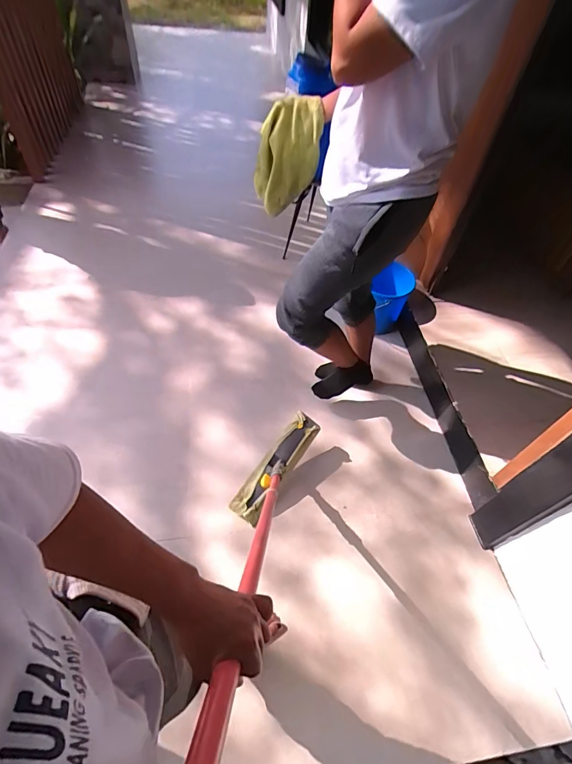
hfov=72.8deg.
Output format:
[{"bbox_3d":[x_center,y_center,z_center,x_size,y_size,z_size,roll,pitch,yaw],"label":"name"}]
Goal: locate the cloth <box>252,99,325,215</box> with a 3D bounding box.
[{"bbox_3d":[0.005,-0.646,1.116,0.193,0.298,0.078,-3,52,-6],"label":"cloth"}]

